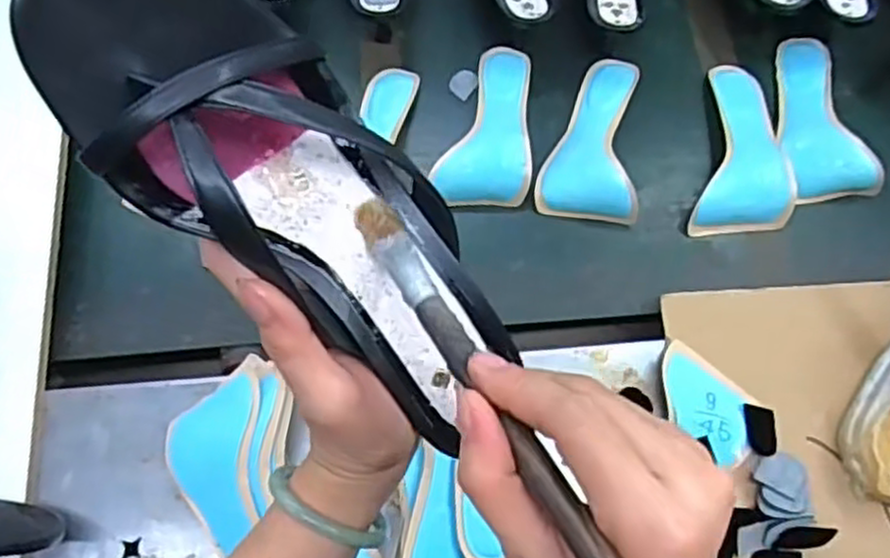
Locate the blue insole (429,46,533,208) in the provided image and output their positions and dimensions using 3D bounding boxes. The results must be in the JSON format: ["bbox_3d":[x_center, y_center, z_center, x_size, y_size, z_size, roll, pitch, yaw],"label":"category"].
[{"bbox_3d":[0.038,-0.152,0.700,0.083,0.028,0.181,4,68,0],"label":"blue insole"}]

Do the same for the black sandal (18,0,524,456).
[{"bbox_3d":[-0.048,-0.031,0.294,0.231,0.052,0.088,45,70,-23],"label":"black sandal"}]

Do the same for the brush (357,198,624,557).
[{"bbox_3d":[0.030,0.060,0.236,0.016,0.008,0.270,-26,51,-11],"label":"brush"}]

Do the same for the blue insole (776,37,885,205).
[{"bbox_3d":[0.351,-0.161,0.714,0.084,0.046,0.195,-3,68,-3],"label":"blue insole"}]

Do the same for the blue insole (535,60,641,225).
[{"bbox_3d":[0.140,-0.141,0.696,0.086,0.029,0.174,9,68,2],"label":"blue insole"}]

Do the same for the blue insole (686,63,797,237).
[{"bbox_3d":[0.280,-0.126,0.698,0.084,0.023,0.187,9,68,2],"label":"blue insole"}]

